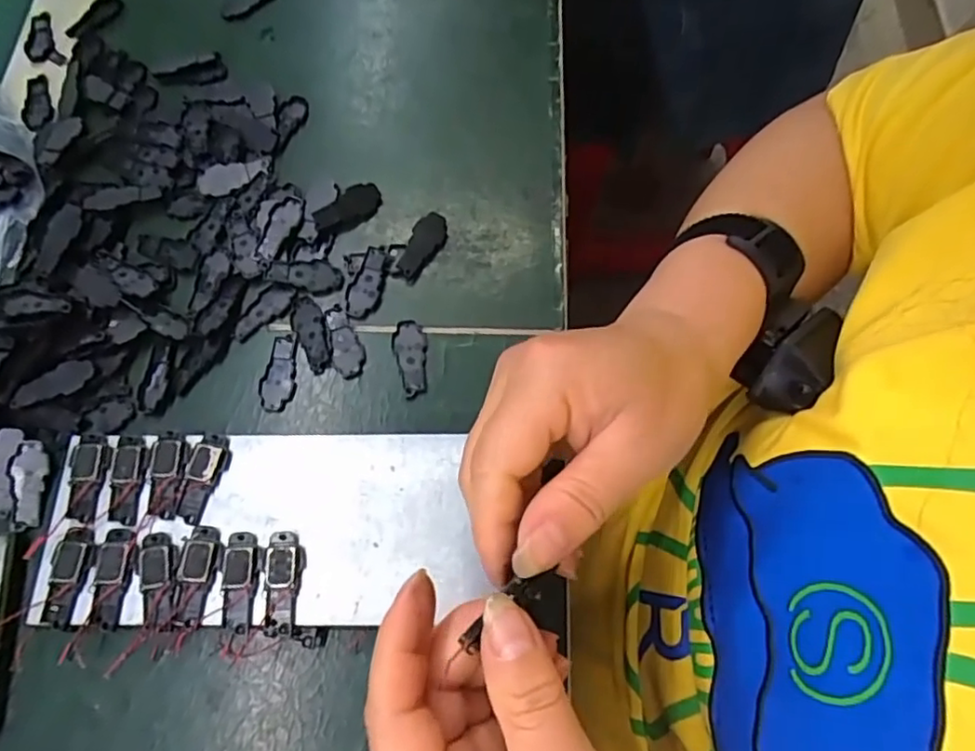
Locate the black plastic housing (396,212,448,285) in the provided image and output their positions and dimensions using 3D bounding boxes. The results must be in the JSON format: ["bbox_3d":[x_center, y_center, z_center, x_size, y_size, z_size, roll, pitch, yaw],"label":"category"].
[{"bbox_3d":[-0.034,-0.069,0.324,0.016,0.005,0.040,26,72,10],"label":"black plastic housing"}]

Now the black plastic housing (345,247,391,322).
[{"bbox_3d":[-0.061,-0.048,0.320,0.017,0.005,0.040,23,71,9],"label":"black plastic housing"}]

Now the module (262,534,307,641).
[{"bbox_3d":[-0.083,0.085,0.255,0.015,0.006,0.040,-4,70,-1],"label":"module"}]

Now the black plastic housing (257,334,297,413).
[{"bbox_3d":[-0.102,-0.002,0.304,0.017,0.004,0.039,4,70,2],"label":"black plastic housing"}]

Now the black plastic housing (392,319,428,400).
[{"bbox_3d":[-0.038,-0.009,0.306,0.017,0.004,0.041,-5,70,-1],"label":"black plastic housing"}]

